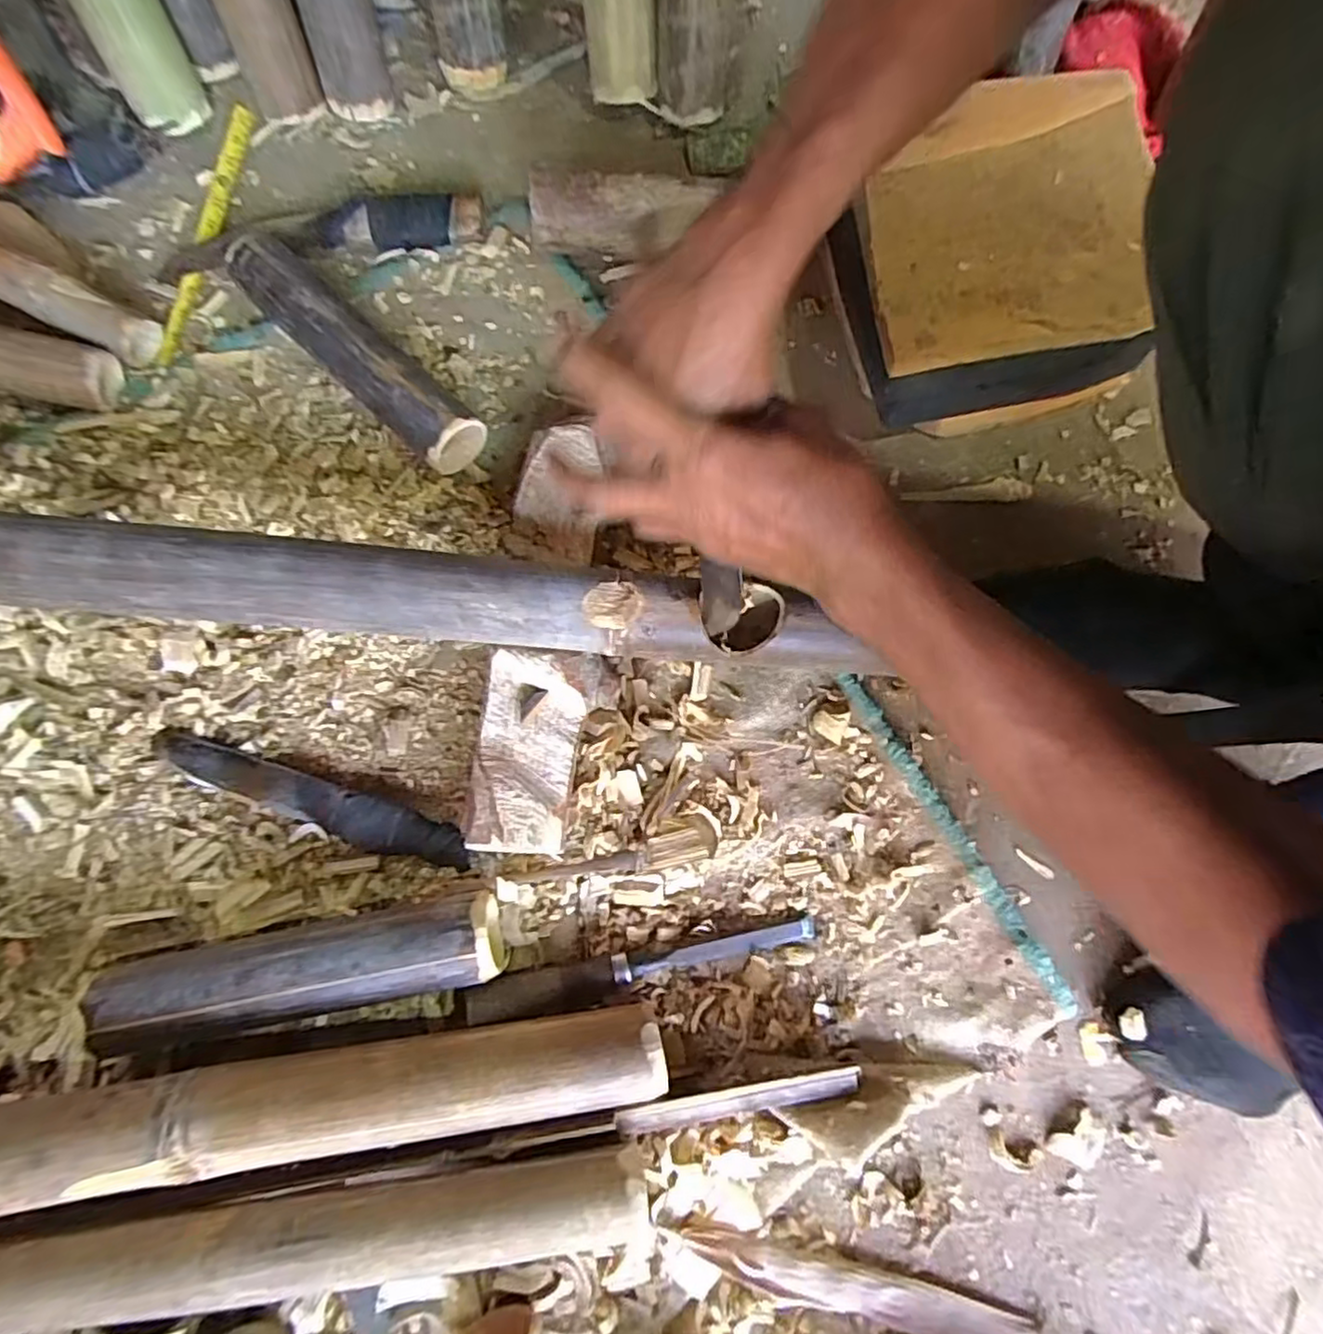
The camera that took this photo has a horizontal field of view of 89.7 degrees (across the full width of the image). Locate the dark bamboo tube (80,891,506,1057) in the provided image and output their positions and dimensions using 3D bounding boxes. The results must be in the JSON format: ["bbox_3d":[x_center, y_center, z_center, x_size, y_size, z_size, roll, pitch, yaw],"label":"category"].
[{"bbox_3d":[-0.237,0.200,0.441,0.259,0.056,0.060,-9,76,-4],"label":"dark bamboo tube"}]

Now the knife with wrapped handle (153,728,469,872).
[{"bbox_3d":[-0.263,0.098,0.490,0.252,0.019,0.036,18,76,3],"label":"knife with wrapped handle"}]

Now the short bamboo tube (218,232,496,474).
[{"bbox_3d":[-0.260,-0.265,0.563,0.261,0.061,0.055,42,79,9],"label":"short bamboo tube"}]

